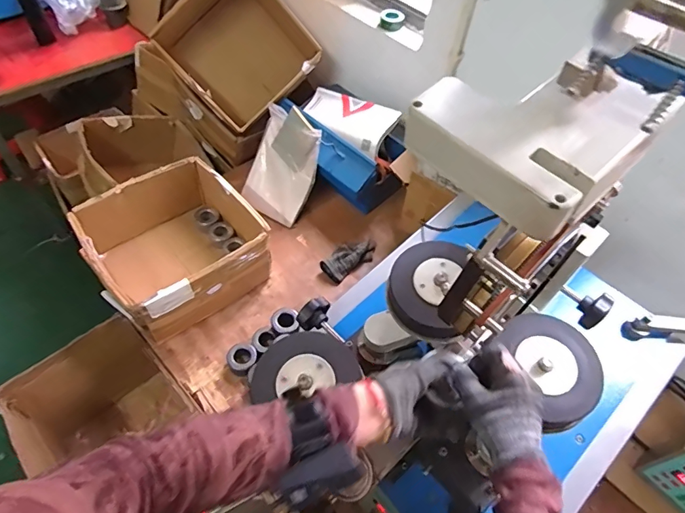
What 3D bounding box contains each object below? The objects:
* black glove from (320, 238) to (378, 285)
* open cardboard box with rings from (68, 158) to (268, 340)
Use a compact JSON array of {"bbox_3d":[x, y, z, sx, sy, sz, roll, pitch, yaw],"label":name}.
[{"bbox_3d":[0.020,0.002,1.135,0.157,0.037,0.073,-31,62,-25],"label":"black glove"},{"bbox_3d":[-0.377,-0.019,1.023,0.335,0.183,0.323,-36,64,-27],"label":"open cardboard box with rings"}]

